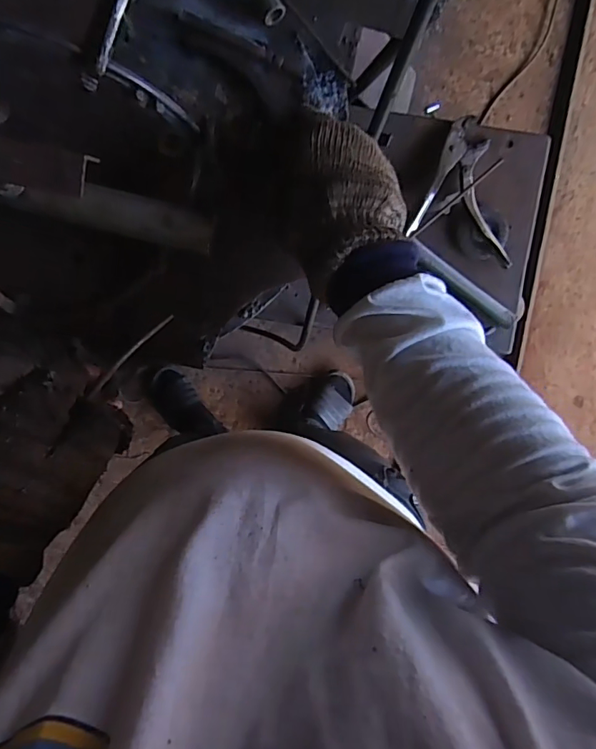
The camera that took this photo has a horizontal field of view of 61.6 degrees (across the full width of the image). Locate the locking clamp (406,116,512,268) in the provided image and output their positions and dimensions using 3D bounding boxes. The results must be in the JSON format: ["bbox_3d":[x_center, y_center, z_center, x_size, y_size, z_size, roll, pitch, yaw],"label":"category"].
[{"bbox_3d":[0.258,-0.273,0.727,0.148,0.023,0.189,15,94,-5],"label":"locking clamp"}]

